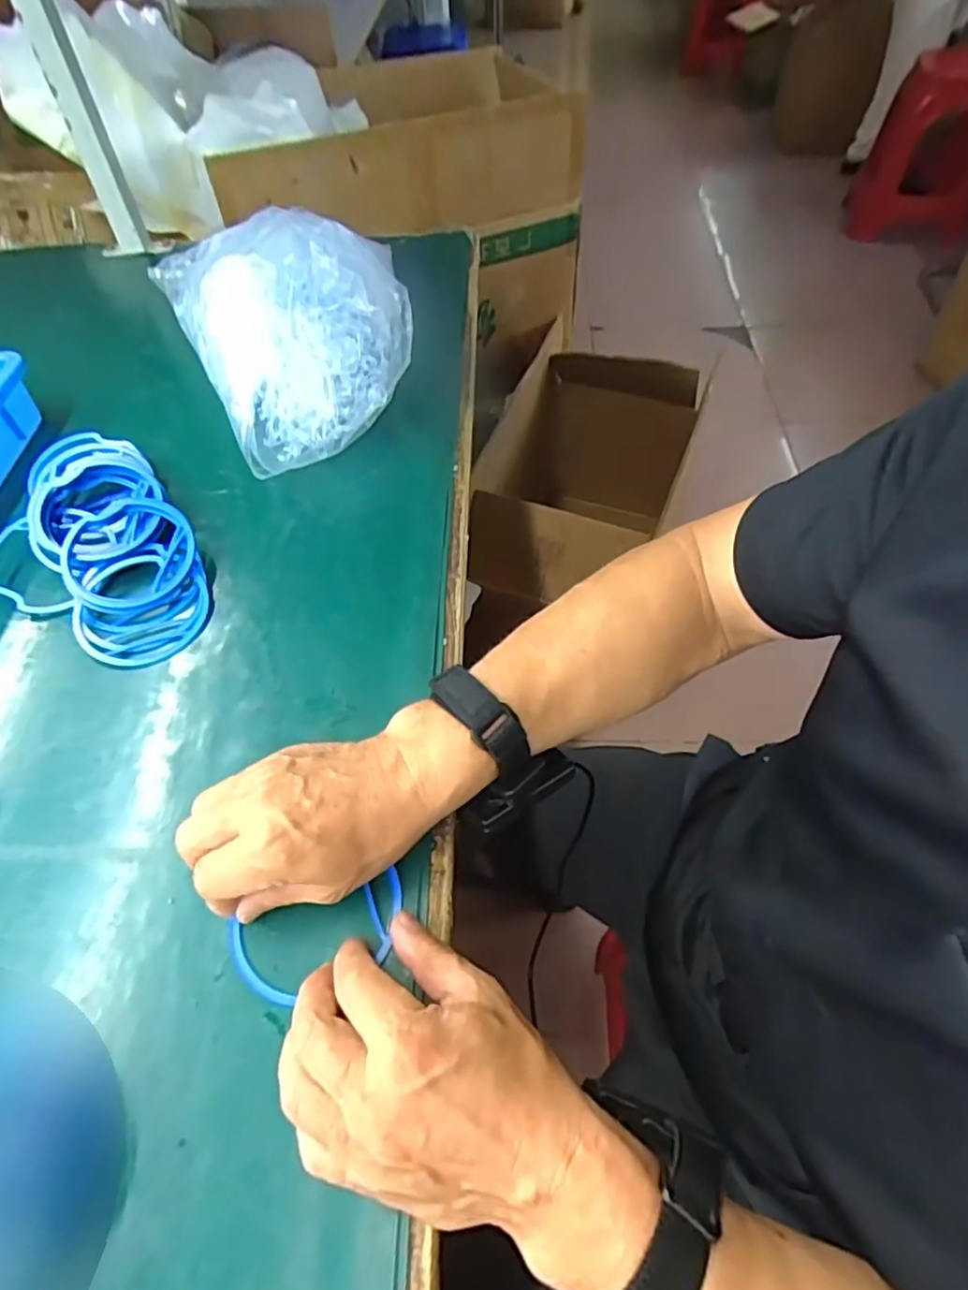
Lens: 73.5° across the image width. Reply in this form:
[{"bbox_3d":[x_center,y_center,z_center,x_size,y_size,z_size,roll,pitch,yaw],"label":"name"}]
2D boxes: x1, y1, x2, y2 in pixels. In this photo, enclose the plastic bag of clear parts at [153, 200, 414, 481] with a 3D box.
[{"bbox_3d":[-0.152,-0.266,0.565,0.183,0.158,0.133,-29,60,-19],"label":"plastic bag of clear parts"}]

